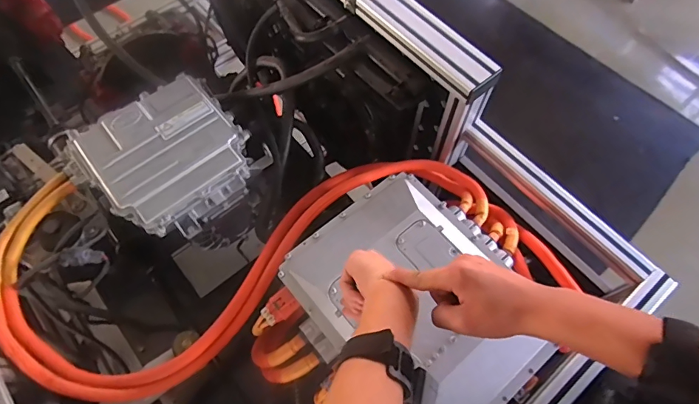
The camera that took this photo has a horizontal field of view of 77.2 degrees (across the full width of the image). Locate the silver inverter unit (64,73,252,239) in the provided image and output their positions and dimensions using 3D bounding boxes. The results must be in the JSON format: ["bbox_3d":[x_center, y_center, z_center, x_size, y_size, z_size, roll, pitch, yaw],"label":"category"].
[{"bbox_3d":[-0.365,-0.088,0.874,0.306,0.103,0.281,-37,70,-16],"label":"silver inverter unit"}]

